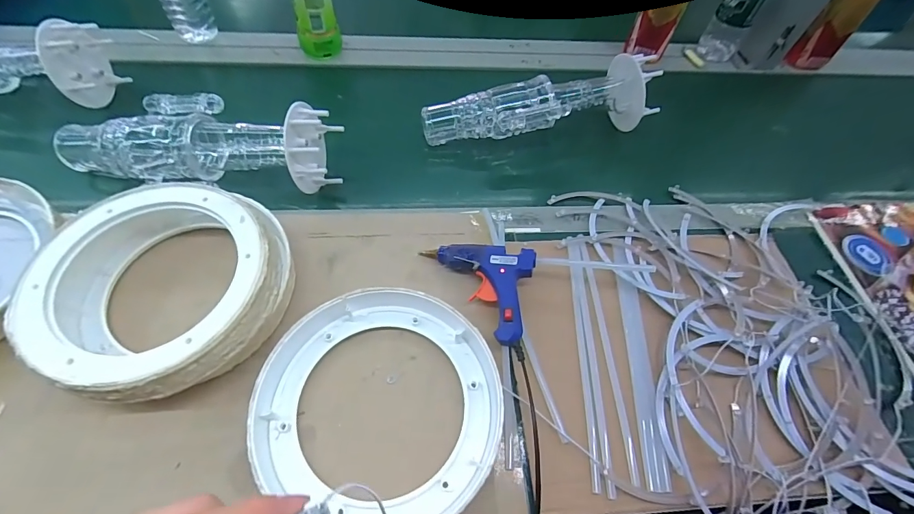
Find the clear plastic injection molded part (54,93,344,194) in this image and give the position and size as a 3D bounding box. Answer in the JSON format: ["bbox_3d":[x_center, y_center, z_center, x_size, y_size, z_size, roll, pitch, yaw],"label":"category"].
[{"bbox_3d":[-0.313,-0.141,0.478,0.316,0.083,0.092,3,62,2],"label":"clear plastic injection molded part"}]

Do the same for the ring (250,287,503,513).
[{"bbox_3d":[-0.070,0.132,0.361,0.215,0.038,0.212,0,62,1],"label":"ring"}]

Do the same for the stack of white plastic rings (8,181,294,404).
[{"bbox_3d":[-0.283,0.024,0.384,0.211,0.067,0.206,16,63,9],"label":"stack of white plastic rings"}]

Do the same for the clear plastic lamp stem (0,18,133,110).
[{"bbox_3d":[-0.630,-0.259,0.524,0.286,0.095,0.123,2,62,2],"label":"clear plastic lamp stem"}]

